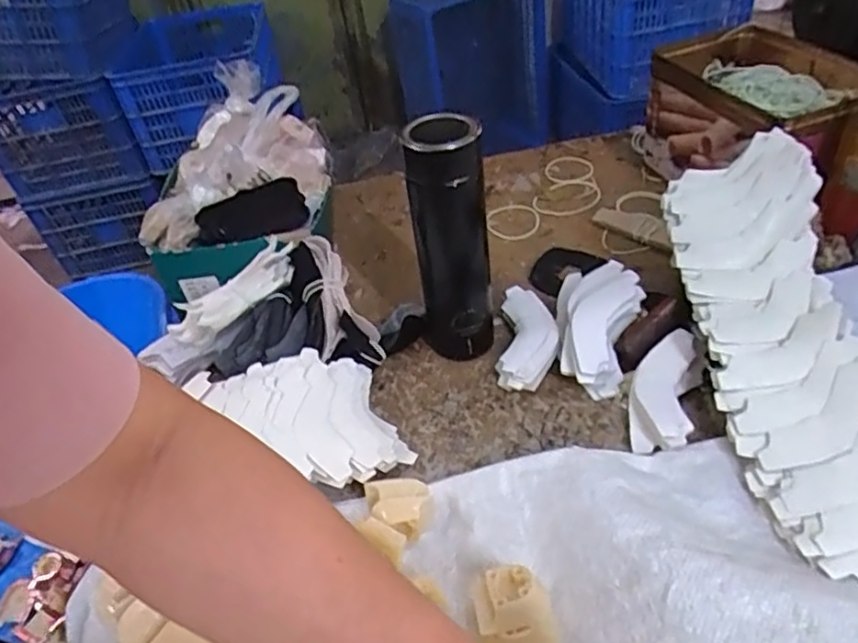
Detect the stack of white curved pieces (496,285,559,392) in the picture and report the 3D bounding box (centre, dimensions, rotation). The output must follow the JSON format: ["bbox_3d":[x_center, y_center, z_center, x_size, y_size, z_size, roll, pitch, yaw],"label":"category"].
[{"bbox_3d":[0.095,0.017,0.607,0.053,0.035,0.123,0,42,11],"label":"stack of white curved pieces"}]

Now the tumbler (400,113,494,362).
[{"bbox_3d":[0.022,-0.064,0.567,0.063,0.229,0.058,-6,41,5],"label":"tumbler"}]

